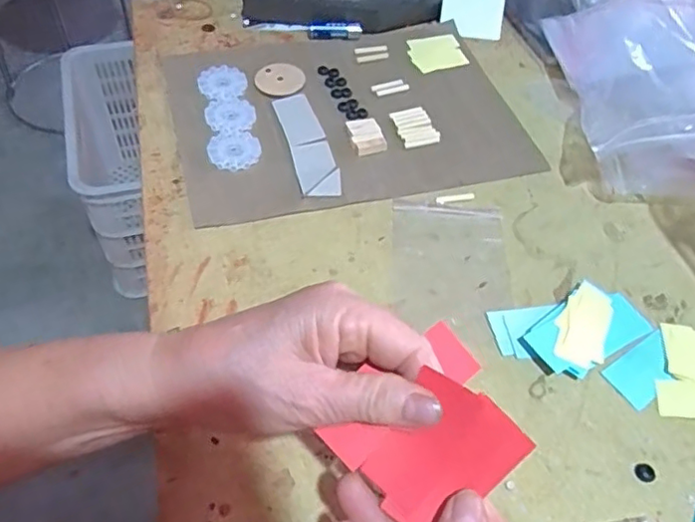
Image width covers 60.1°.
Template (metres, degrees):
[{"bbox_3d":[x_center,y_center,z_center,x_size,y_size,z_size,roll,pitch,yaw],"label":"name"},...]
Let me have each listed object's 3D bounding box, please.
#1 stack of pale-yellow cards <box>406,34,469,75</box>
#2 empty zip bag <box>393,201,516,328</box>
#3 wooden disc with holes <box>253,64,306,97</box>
[{"bbox_3d":[0.084,-0.197,0.563,0.056,0.004,0.051,-16,56,-17],"label":"stack of pale-yellow cards"},{"bbox_3d":[0.073,0.000,0.415,0.078,0.005,0.101,4,53,-2],"label":"empty zip bag"},{"bbox_3d":[-0.057,-0.156,0.514,0.041,0.004,0.040,2,53,-3],"label":"wooden disc with holes"}]

